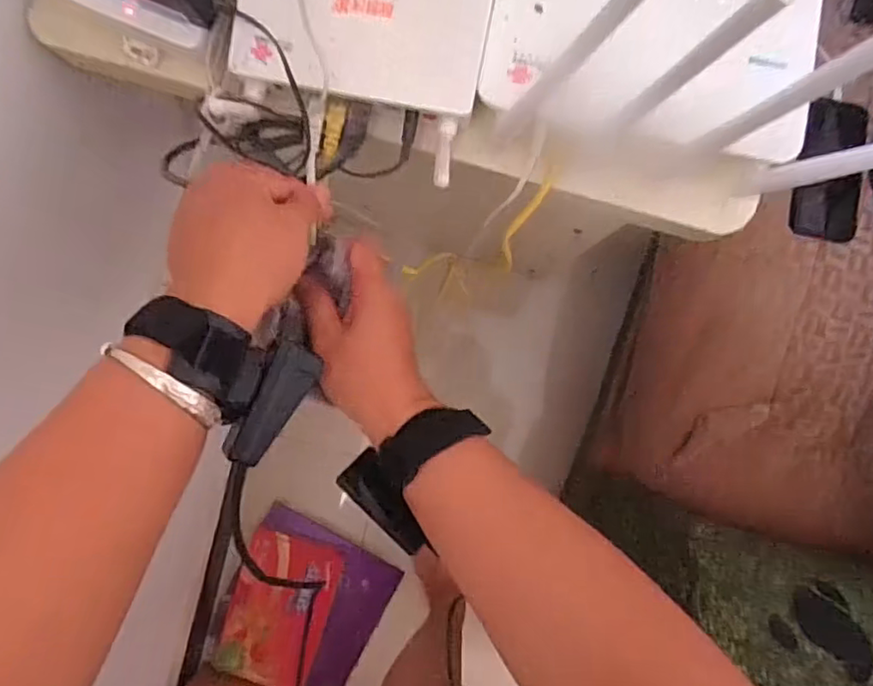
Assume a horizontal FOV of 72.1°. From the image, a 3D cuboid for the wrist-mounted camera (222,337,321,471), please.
[{"bbox_3d":[-0.088,0.032,0.322,0.022,0.017,0.068,28,73,2],"label":"wrist-mounted camera"}]

